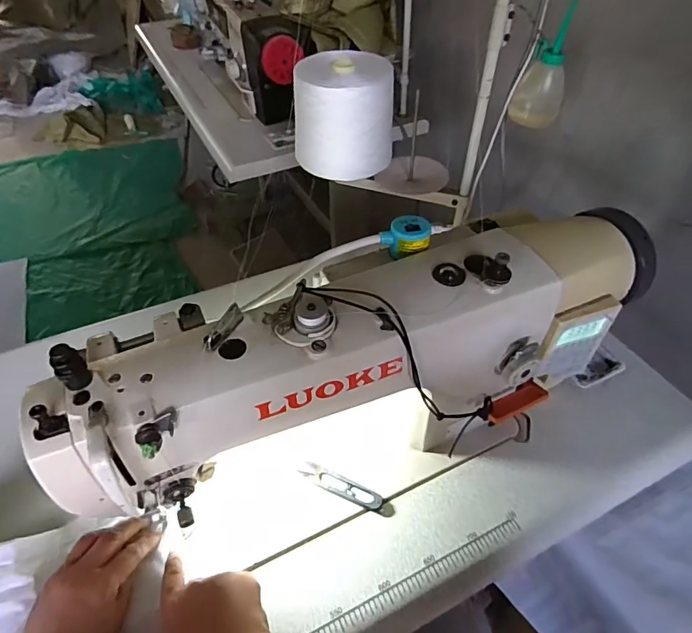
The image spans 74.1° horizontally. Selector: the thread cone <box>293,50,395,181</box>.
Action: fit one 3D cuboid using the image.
[{"bbox_3d":[-0.004,-0.324,0.748,0.151,0.161,0.126,0,46,0],"label":"thread cone"}]

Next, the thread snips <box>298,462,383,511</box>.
[{"bbox_3d":[-0.004,0.184,0.500,0.093,0.010,0.022,19,49,17],"label":"thread snips"}]

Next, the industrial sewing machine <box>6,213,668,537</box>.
[{"bbox_3d":[0.039,0.049,0.472,0.570,0.239,0.161,-18,49,-16],"label":"industrial sewing machine"}]

